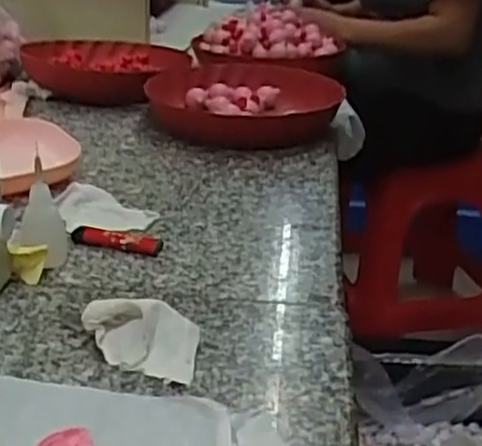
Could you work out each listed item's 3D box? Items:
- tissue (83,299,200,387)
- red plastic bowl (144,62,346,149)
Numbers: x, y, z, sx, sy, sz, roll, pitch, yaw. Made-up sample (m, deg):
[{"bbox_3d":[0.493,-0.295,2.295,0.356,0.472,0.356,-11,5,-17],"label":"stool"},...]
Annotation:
[{"bbox_3d":[-0.063,0.070,0.452,0.070,0.033,0.052,2,24,0],"label":"tissue"},{"bbox_3d":[0.009,-0.139,0.892,0.238,0.070,0.235,5,23,-3],"label":"red plastic bowl"}]

